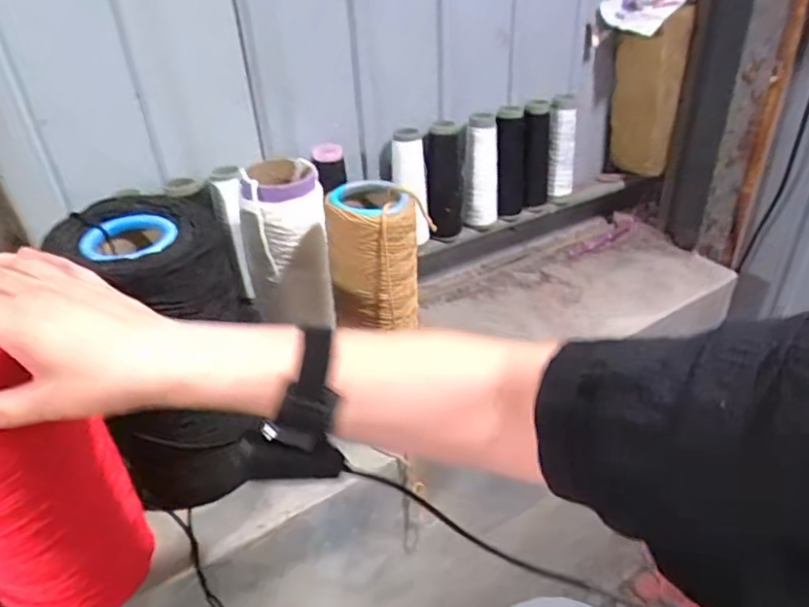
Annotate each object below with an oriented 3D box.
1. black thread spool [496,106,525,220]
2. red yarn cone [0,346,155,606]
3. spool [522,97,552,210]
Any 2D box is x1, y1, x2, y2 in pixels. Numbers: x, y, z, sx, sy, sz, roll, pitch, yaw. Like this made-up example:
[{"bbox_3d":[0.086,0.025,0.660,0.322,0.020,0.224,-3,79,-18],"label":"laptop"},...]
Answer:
[{"bbox_3d":[0.168,-0.218,0.891,0.043,0.166,0.056,5,34,12],"label":"black thread spool"},{"bbox_3d":[-0.281,0.141,0.425,0.105,0.285,0.081,-22,37,-16],"label":"red yarn cone"},{"bbox_3d":[0.215,-0.237,0.915,0.042,0.165,0.055,5,34,12],"label":"spool"}]

